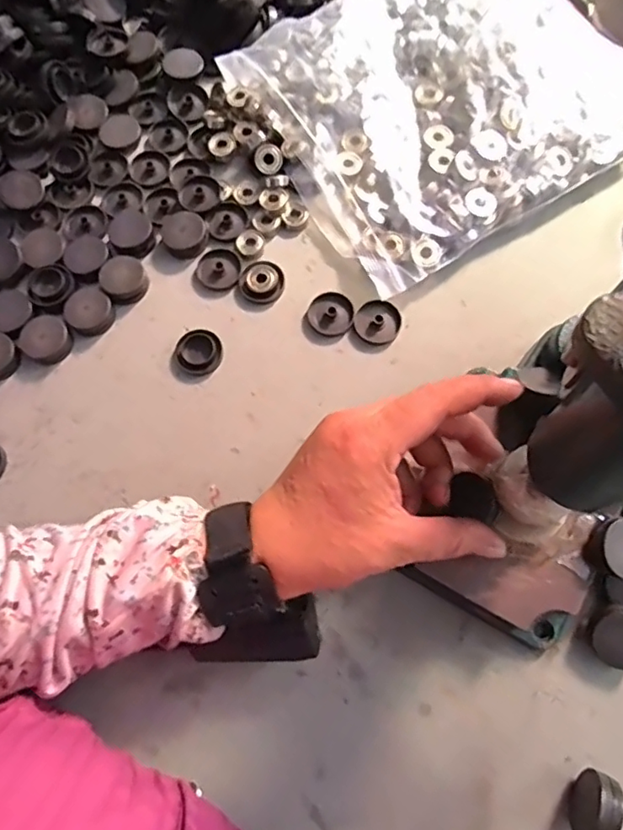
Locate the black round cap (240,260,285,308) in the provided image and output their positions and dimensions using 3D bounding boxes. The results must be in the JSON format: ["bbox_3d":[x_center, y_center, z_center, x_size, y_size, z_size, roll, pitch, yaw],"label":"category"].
[{"bbox_3d":[-0.036,-0.098,0.413,0.032,0.007,0.033,-1,73,2],"label":"black round cap"}]

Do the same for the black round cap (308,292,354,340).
[{"bbox_3d":[0.014,-0.073,0.405,0.032,0.006,0.033,-1,73,2],"label":"black round cap"}]

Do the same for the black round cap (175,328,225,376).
[{"bbox_3d":[-0.080,-0.045,0.398,0.033,0.006,0.032,-1,73,2],"label":"black round cap"}]

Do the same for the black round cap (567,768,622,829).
[{"bbox_3d":[0.148,0.205,0.290,0.011,0.039,0.032,28,76,10],"label":"black round cap"}]

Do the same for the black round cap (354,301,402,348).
[{"bbox_3d":[0.048,-0.066,0.400,0.031,0.008,0.032,-1,73,2],"label":"black round cap"}]

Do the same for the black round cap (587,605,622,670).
[{"bbox_3d":[0.179,0.129,0.322,0.034,0.010,0.034,0,90,21],"label":"black round cap"}]

